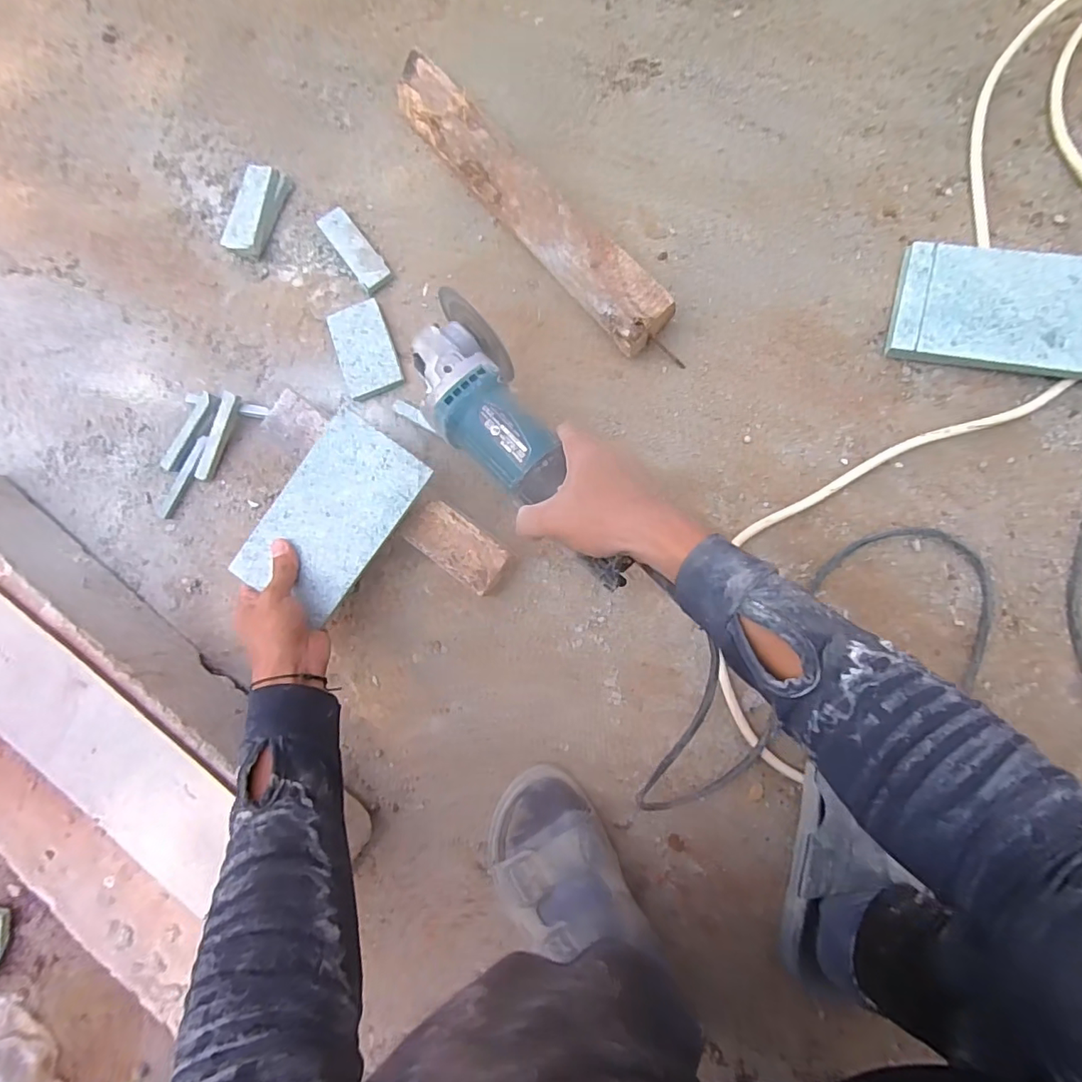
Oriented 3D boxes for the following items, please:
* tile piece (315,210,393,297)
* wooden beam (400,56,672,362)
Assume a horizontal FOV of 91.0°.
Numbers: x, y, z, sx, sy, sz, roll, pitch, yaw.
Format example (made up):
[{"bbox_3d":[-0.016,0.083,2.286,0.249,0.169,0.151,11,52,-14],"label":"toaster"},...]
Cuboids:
[{"bbox_3d":[-0.203,-0.318,0.582,0.035,0.013,0.103,-36,82,4],"label":"tile piece"},{"bbox_3d":[-0.021,-0.347,0.539,0.056,0.054,0.399,-40,81,3],"label":"wooden beam"}]

